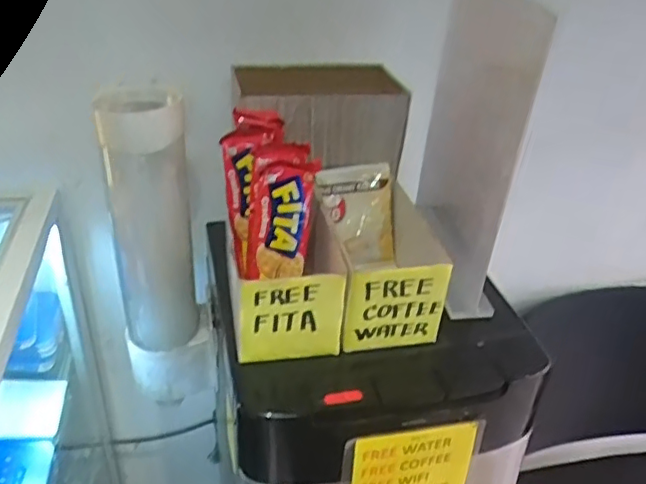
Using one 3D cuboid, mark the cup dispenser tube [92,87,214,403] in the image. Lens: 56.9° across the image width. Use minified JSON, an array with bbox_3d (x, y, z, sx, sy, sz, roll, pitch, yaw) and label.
[{"bbox_3d":[-0.182,0.015,0.649,0.089,0.345,0.095,-9,36,-18],"label":"cup dispenser tube"}]

